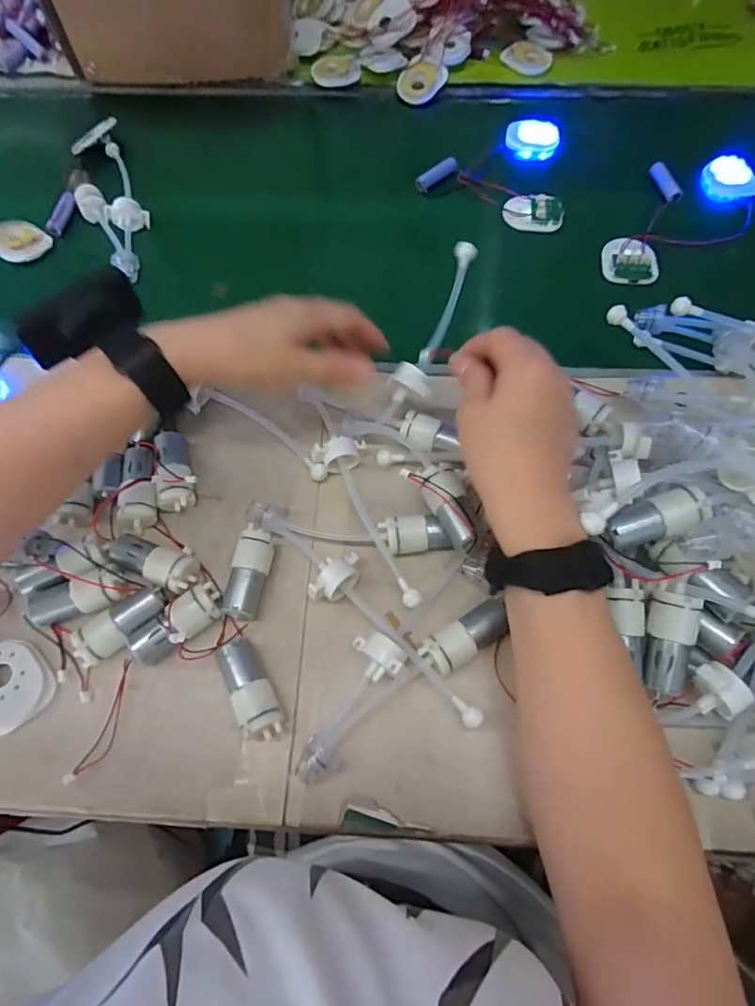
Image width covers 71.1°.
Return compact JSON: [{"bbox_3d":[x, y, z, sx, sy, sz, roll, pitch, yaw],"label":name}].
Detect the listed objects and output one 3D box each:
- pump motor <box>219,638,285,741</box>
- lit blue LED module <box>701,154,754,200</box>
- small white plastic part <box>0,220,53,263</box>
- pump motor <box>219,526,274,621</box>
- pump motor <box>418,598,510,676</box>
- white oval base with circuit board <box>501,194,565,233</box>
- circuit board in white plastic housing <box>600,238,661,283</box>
[{"bbox_3d":[-0.080,0.118,0.338,0.023,0.024,0.063,-26,68,-10],"label":"pump motor"},{"bbox_3d":[0.372,-0.343,0.555,0.055,0.016,0.048,26,69,12],"label":"lit blue LED module"},{"bbox_3d":[-0.355,-0.260,0.524,0.054,0.036,0.012,-25,26,-21],"label":"small white plastic part"},{"bbox_3d":[-0.089,0.050,0.370,0.024,0.023,0.063,10,67,5],"label":"pump motor"},{"bbox_3d":[0.059,0.088,0.345,0.062,0.023,0.024,-30,69,-12],"label":"pump motor"},{"bbox_3d":[0.158,-0.294,0.535,0.059,0.014,0.035,9,67,5],"label":"white oval base with circuit board"},{"bbox_3d":[0.239,-0.229,0.502,0.044,0.012,0.050,-1,66,0],"label":"circuit board in white plastic housing"}]

